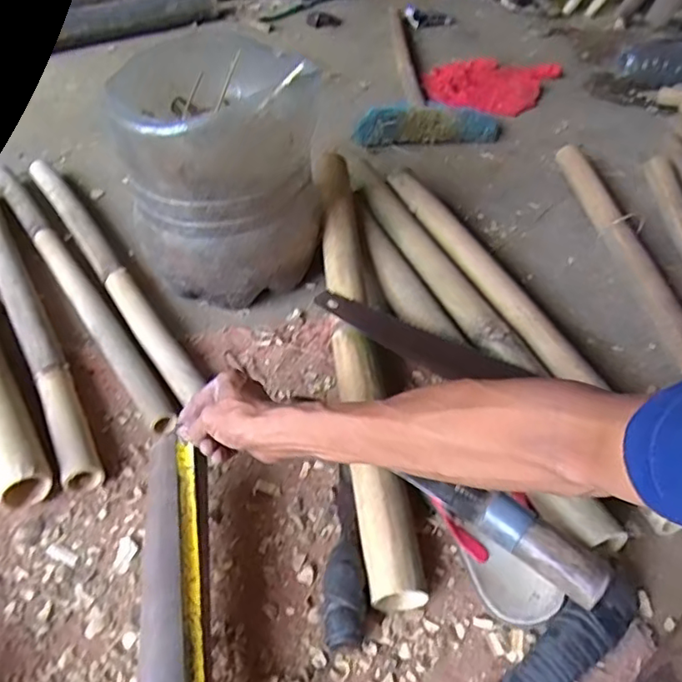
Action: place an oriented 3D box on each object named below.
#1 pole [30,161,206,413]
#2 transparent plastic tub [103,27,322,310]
[{"bbox_3d":[-0.338,-0.122,0.843,0.037,0.035,0.623,-25,52,-26],"label":"pole"},{"bbox_3d":[-0.143,-0.225,0.769,0.226,0.243,0.244,1,44,-1],"label":"transparent plastic tub"}]

